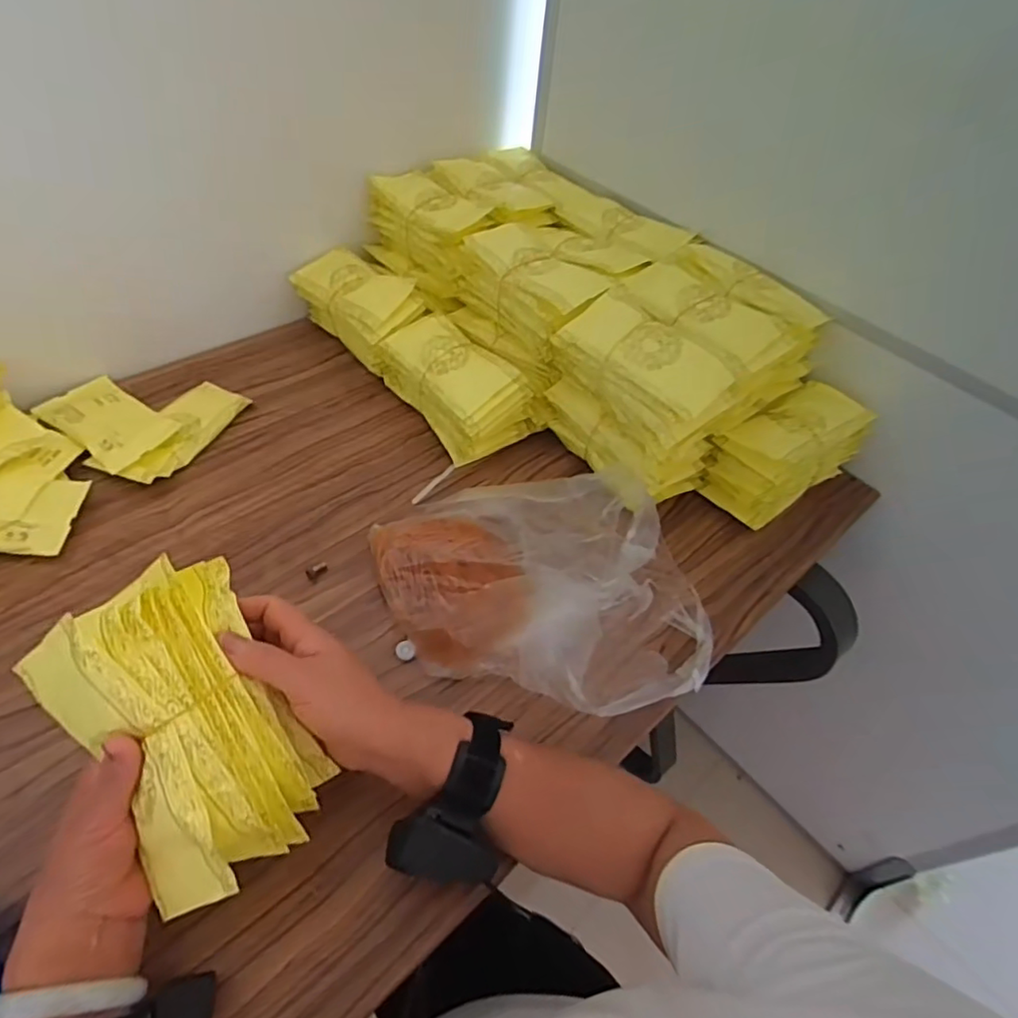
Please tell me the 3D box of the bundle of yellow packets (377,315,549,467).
[{"bbox_3d":[-0.059,-0.150,0.694,0.106,0.083,0.174,-27,58,-27],"label":"bundle of yellow packets"}]

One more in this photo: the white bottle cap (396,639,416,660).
[{"bbox_3d":[-0.091,0.124,0.515,0.017,0.010,0.016,3,49,-3],"label":"white bottle cap"}]

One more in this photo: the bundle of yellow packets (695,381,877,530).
[{"bbox_3d":[0.312,-0.066,0.657,0.174,0.089,0.089,-27,58,-27],"label":"bundle of yellow packets"}]

